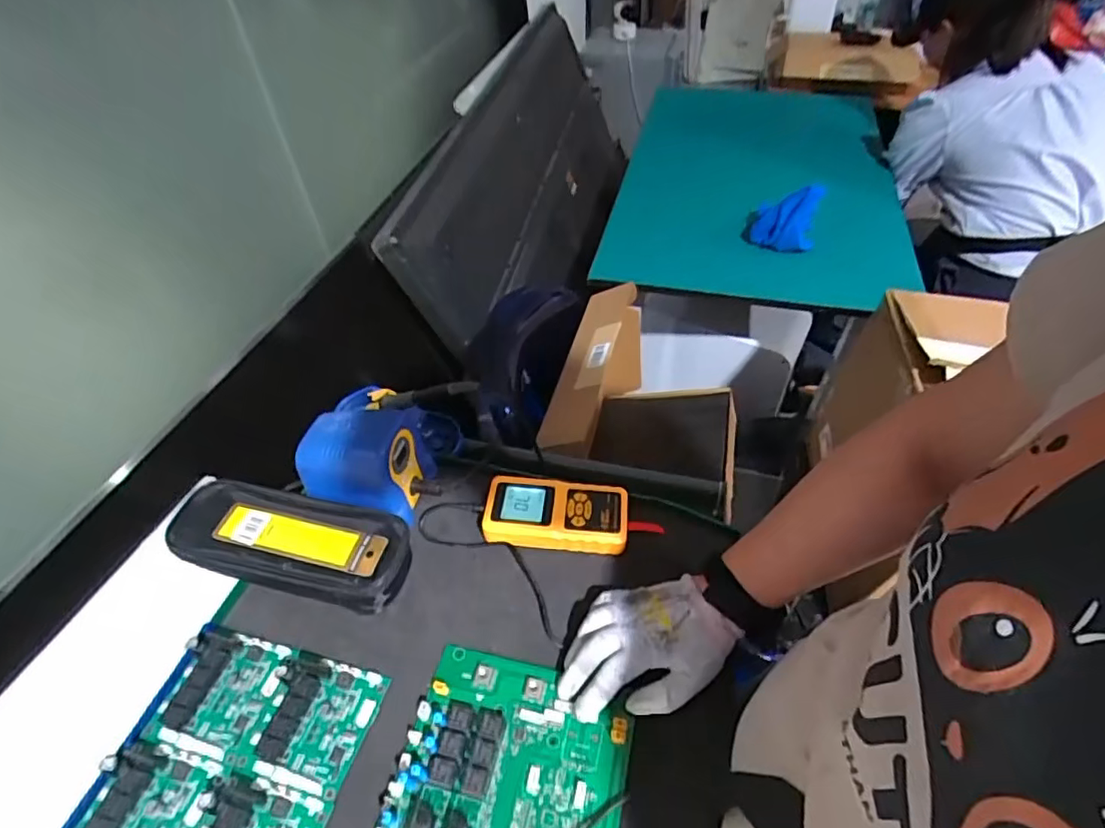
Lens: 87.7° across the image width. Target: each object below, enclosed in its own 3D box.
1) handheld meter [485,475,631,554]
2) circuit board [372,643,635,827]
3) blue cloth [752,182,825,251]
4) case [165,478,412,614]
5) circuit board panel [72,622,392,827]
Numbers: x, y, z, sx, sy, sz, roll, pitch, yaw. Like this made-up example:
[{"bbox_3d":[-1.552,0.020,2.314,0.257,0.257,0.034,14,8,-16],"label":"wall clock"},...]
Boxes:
[{"bbox_3d":[0.004,0.100,0.584,0.141,0.026,0.068,3,48,6],"label":"handheld meter"},{"bbox_3d":[-0.038,0.283,0.421,0.171,0.026,0.197,9,49,12],"label":"circuit board"},{"bbox_3d":[0.431,-0.356,1.064,0.122,0.114,0.041,-15,48,-10],"label":"blue cloth"},{"bbox_3d":[-0.254,0.124,0.563,0.233,0.038,0.095,9,48,11],"label":"case"},{"bbox_3d":[-0.253,0.274,0.450,0.179,0.022,0.186,10,49,12],"label":"circuit board panel"}]

